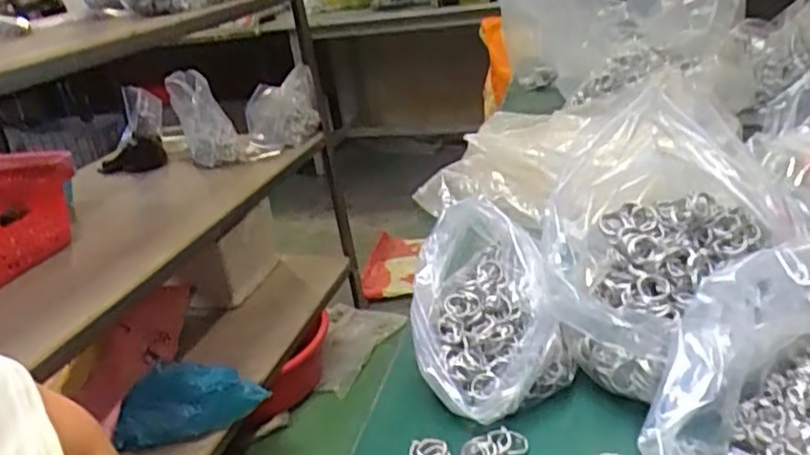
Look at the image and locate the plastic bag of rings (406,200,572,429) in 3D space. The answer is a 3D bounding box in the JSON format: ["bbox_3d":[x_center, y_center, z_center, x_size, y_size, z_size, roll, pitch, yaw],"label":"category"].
[{"bbox_3d":[0.062,0.064,0.499,0.110,0.118,0.146,-5,24,4],"label":"plastic bag of rings"}]

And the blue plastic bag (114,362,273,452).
[{"bbox_3d":[-0.409,0.337,1.298,0.251,0.131,0.094,-8,24,2],"label":"blue plastic bag"}]

